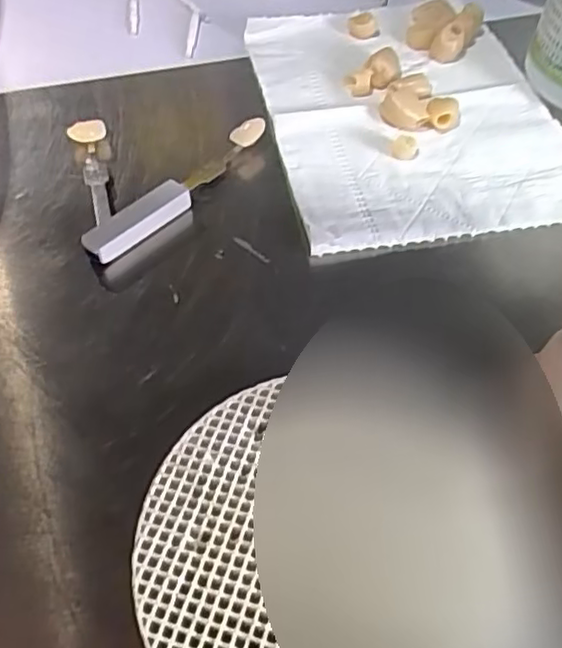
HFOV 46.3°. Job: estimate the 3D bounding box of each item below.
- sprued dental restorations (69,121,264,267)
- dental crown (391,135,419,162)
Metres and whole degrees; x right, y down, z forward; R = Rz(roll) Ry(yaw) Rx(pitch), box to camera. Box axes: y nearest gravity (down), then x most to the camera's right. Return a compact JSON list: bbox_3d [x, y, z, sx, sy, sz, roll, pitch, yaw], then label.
[{"bbox_3d":[-0.044,-0.049,0.200,0.046,0.009,0.066,35,62,21],"label":"sprued dental restorations"},{"bbox_3d":[0.039,-0.055,0.205,0.008,0.004,0.007,14,56,9],"label":"dental crown"}]

